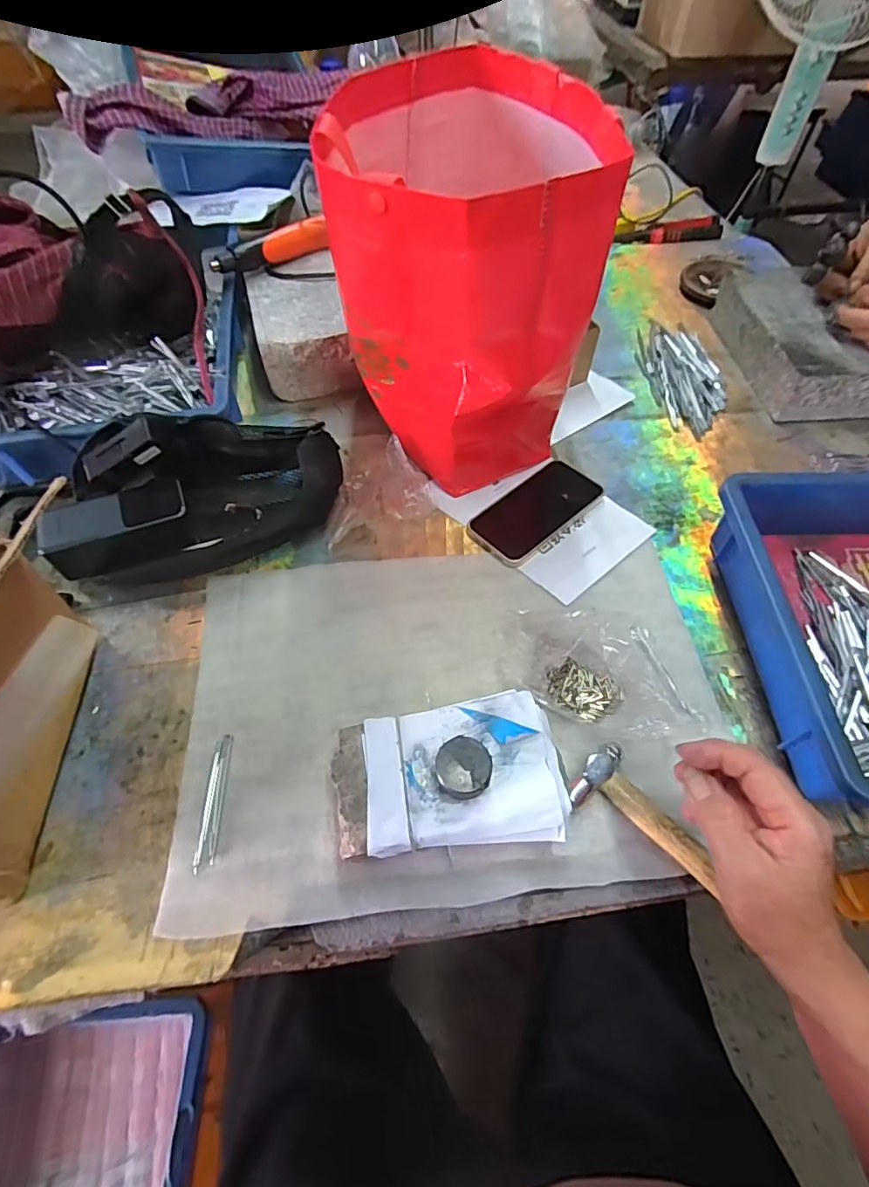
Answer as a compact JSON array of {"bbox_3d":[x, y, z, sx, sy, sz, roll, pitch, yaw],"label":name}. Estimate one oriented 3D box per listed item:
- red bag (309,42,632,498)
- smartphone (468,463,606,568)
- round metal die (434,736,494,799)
[{"bbox_3d":[0.037,-0.284,0.520,0.223,0.297,0.248,11,57,6],"label":"red bag"},{"bbox_3d":[0.107,-0.090,0.558,0.151,0.006,0.072,-38,65,-23],"label":"smartphone"},{"bbox_3d":[0.020,0.121,0.362,0.037,0.016,0.040,1,57,-1],"label":"round metal die"}]

